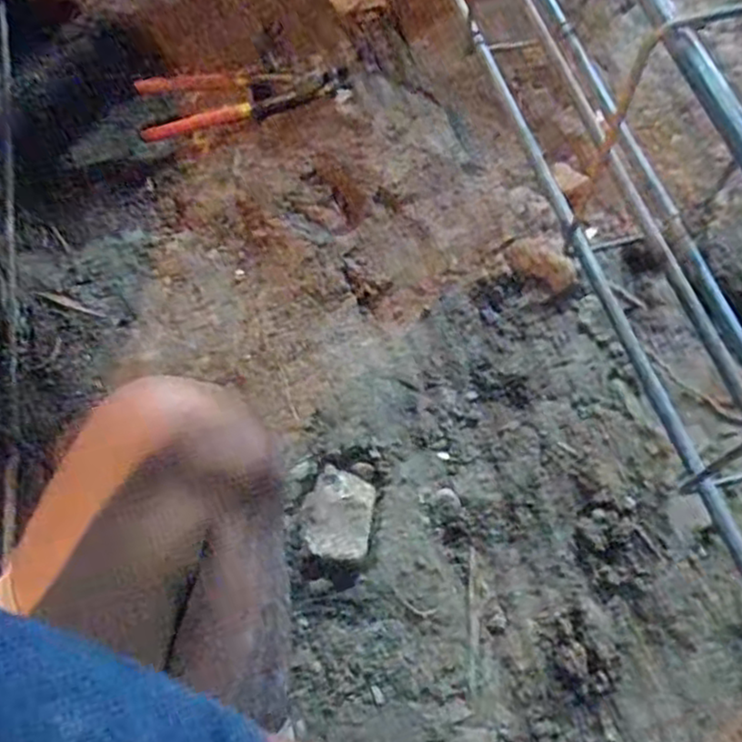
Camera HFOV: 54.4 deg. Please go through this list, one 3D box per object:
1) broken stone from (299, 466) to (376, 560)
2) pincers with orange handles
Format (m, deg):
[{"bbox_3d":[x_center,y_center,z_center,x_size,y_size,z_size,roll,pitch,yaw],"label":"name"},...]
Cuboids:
[{"bbox_3d":[-0.028,0.121,0.618,0.057,0.026,0.077,9,67,4],"label":"broken stone"},{"bbox_3d":[-0.140,-0.298,0.797,0.228,0.042,0.067,-5,67,-2],"label":"pincers with orange handles"}]

